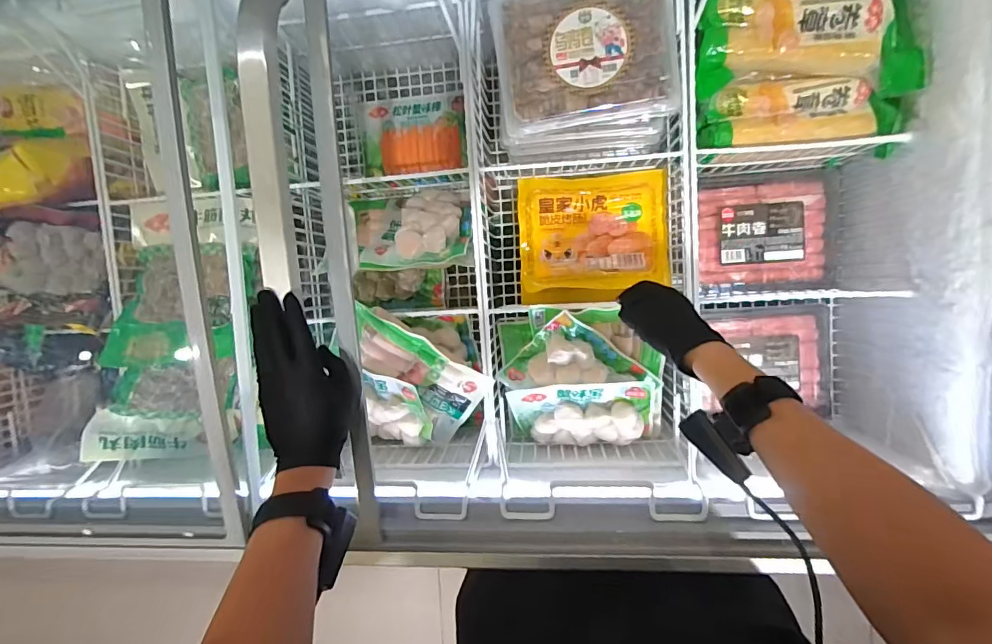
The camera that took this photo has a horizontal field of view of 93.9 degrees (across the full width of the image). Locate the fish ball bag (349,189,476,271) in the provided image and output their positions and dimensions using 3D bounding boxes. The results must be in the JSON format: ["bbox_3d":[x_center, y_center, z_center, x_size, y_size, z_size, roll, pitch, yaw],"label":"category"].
[{"bbox_3d":[-0.131,-0.144,0.703,0.185,0.178,0.033,-10,137,4],"label":"fish ball bag"}]

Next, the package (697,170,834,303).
[{"bbox_3d":[0.404,-0.130,0.706,0.189,0.040,0.168,-4,94,7],"label":"package"}]

